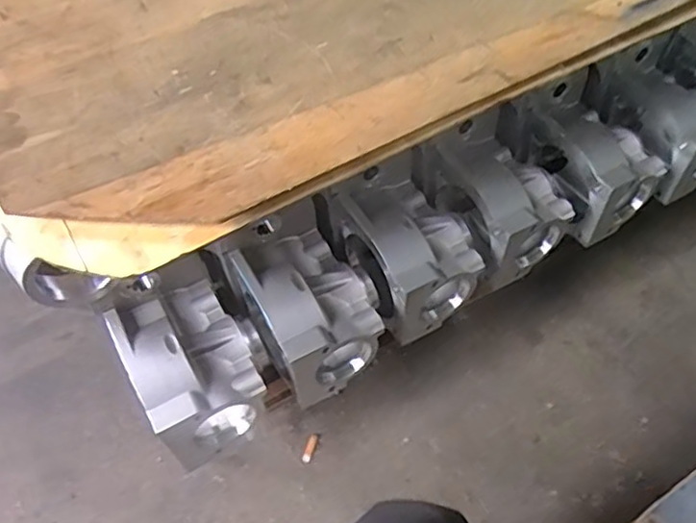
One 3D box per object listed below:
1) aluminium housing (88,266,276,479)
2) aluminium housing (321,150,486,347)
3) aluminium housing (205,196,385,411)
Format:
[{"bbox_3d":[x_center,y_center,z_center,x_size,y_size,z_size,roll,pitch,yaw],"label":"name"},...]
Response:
[{"bbox_3d":[-0.179,0.118,0.770,0.149,0.126,0.172,-27,58,-17],"label":"aluminium housing"},{"bbox_3d":[0.082,-0.017,0.855,0.161,0.141,0.170,-28,58,-18],"label":"aluminium housing"},{"bbox_3d":[-0.048,0.047,0.809,0.156,0.128,0.191,-28,58,-18],"label":"aluminium housing"}]

